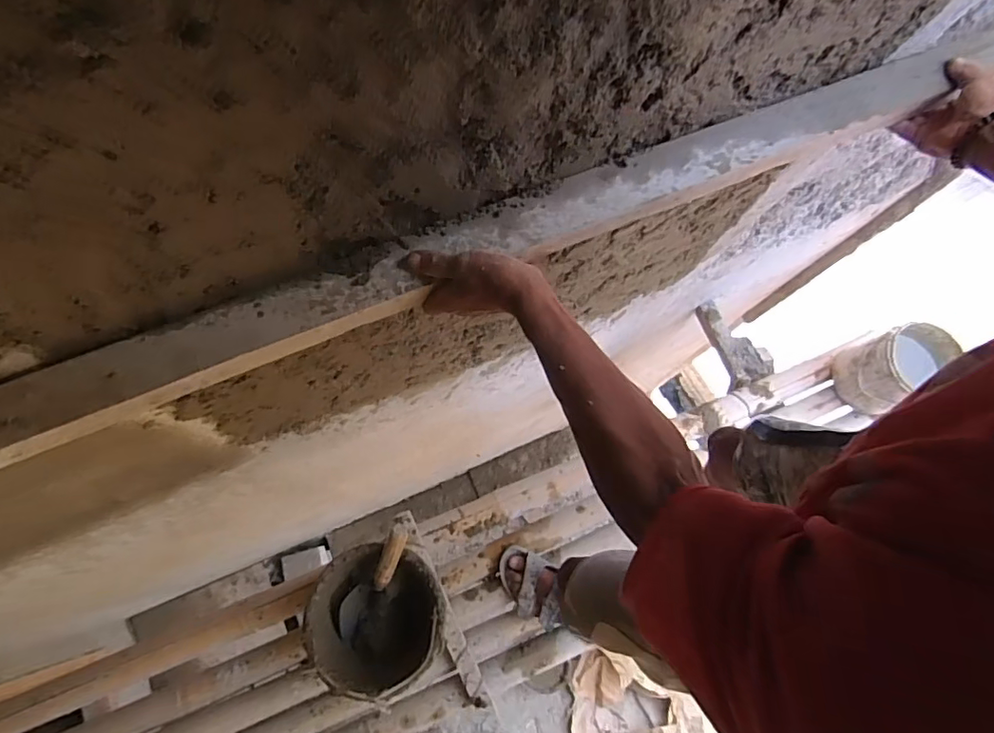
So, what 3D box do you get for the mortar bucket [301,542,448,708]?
[{"bbox_3d":[-0.217,0.459,1.009,0.230,0.154,0.228,1,73,-2],"label":"mortar bucket"}]

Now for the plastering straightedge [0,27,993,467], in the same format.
[{"bbox_3d":[0.126,-0.179,0.568,1.253,0.033,0.062,-23,75,-10],"label":"plastering straightedge"}]

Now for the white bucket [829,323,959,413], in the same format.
[{"bbox_3d":[0.936,0.003,1.292,0.176,0.184,0.166,1,73,-2],"label":"white bucket"}]

